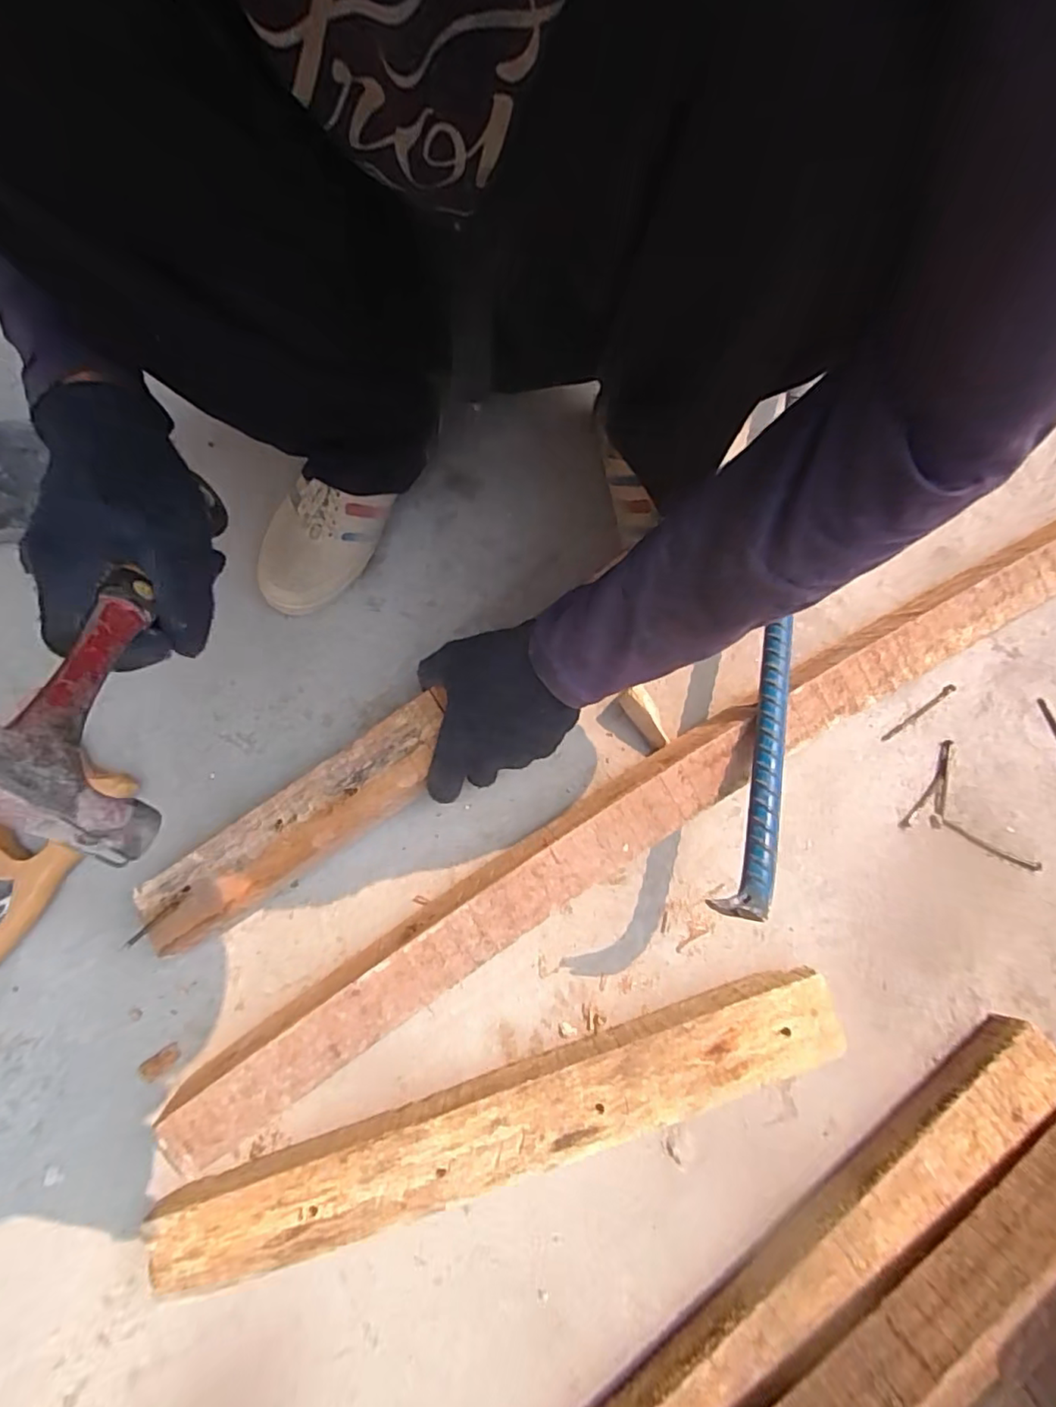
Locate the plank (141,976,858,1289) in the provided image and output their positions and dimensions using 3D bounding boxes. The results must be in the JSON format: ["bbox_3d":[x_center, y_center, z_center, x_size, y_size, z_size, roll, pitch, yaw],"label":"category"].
[{"bbox_3d":[-0.013,0.281,0.391,0.448,0.045,0.059,-17,77,-4],"label":"plank"}]

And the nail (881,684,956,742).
[{"bbox_3d":[0.325,0.008,0.482,0.079,0.005,0.007,-35,78,-8],"label":"nail"}]

